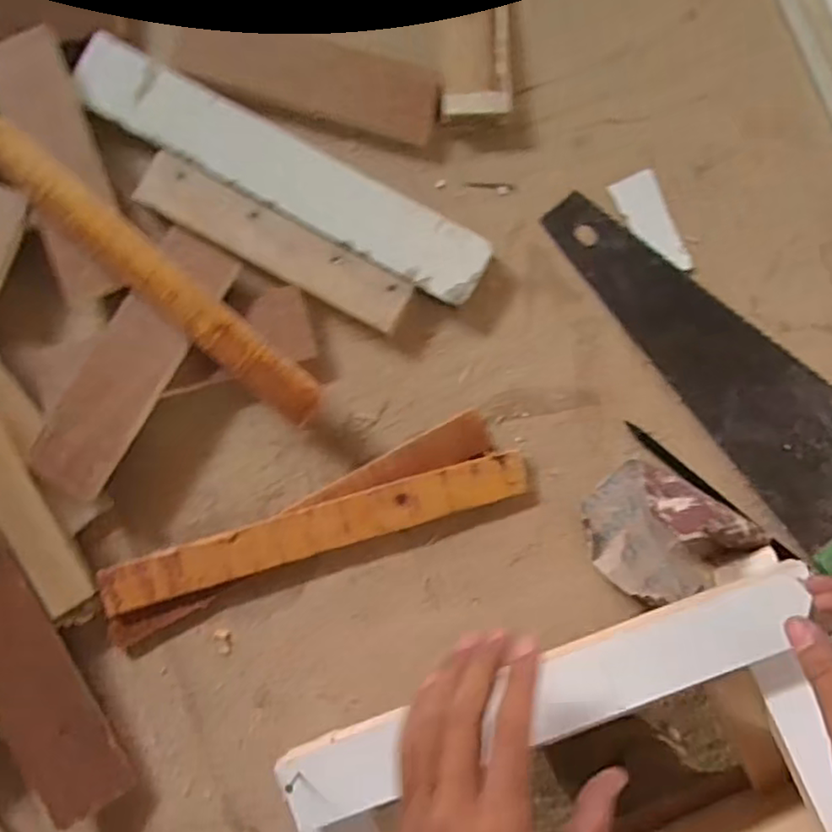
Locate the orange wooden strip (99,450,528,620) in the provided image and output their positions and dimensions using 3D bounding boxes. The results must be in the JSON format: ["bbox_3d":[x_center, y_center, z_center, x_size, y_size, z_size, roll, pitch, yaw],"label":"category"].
[{"bbox_3d":[-0.071,0.081,0.448,0.301,0.014,0.035,-17,85,-1],"label":"orange wooden strip"}]

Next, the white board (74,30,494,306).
[{"bbox_3d":[-0.098,-0.176,0.459,0.322,0.014,0.050,29,86,3],"label":"white board"}]

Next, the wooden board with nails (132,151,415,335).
[{"bbox_3d":[-0.102,-0.123,0.455,0.207,0.010,0.039,28,86,3],"label":"wooden board with nails"}]

